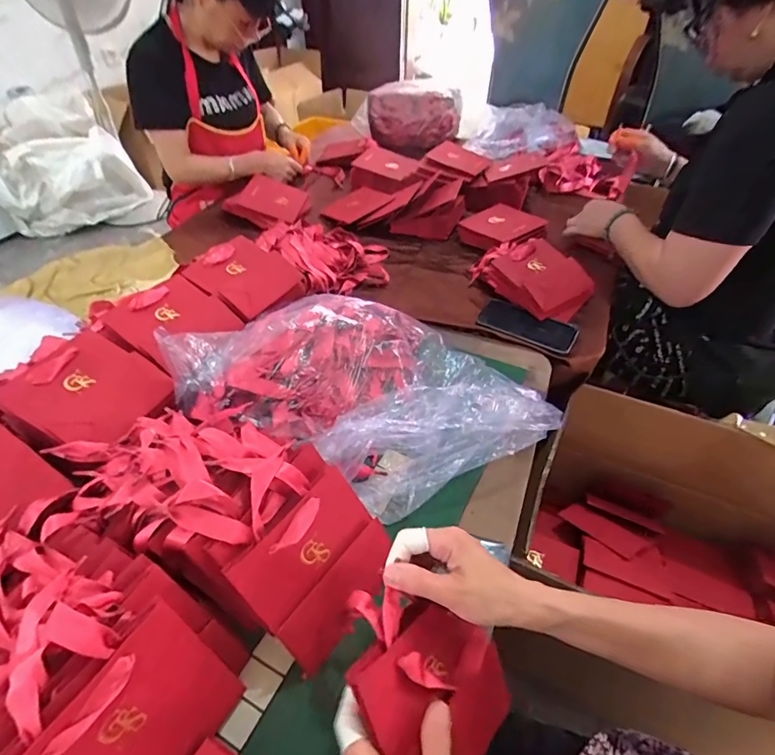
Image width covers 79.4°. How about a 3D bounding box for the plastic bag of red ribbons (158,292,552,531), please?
[{"bbox_3d":[-0.025,0.000,0.622,0.463,0.118,0.279,21,47,20],"label":"plastic bag of red ribbons"}]

